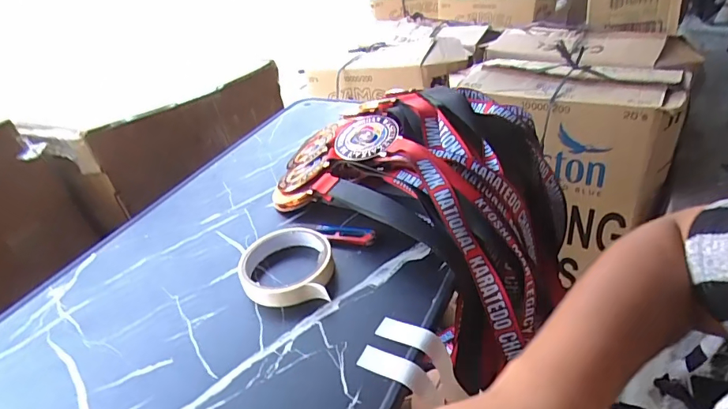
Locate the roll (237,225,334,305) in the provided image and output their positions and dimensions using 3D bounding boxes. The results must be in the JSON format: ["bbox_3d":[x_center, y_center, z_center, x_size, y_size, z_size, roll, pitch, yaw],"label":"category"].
[{"bbox_3d":[-0.074,0.057,0.437,0.088,0.025,0.089,-3,35,2],"label":"roll"}]

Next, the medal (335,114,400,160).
[{"bbox_3d":[0.003,-0.083,0.538,0.075,0.007,0.085,-12,42,16],"label":"medal"}]

